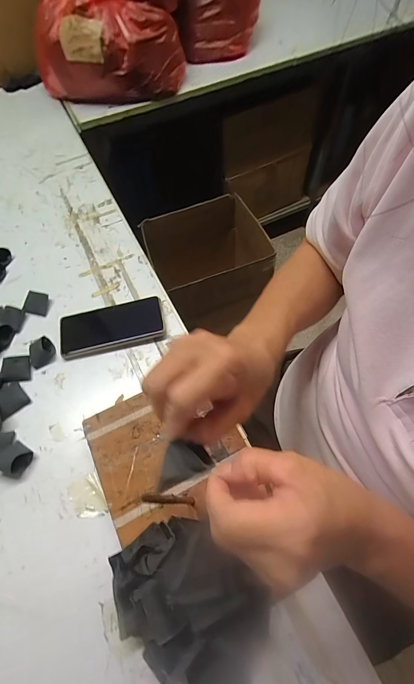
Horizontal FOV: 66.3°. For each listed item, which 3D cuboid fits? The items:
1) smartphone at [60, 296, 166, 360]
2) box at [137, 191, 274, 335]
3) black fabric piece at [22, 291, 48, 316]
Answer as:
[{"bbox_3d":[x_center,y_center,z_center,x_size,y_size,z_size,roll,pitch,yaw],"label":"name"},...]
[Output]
[{"bbox_3d":[-0.147,-0.023,0.492,0.158,0.011,0.077,-12,61,-4],"label":"smartphone"},{"bbox_3d":[0.010,-0.253,1.135,0.347,0.330,0.321,-23,62,-10],"label":"box"},{"bbox_3d":[-0.281,-0.064,0.522,0.034,0.004,0.038,12,77,-14],"label":"black fabric piece"}]

